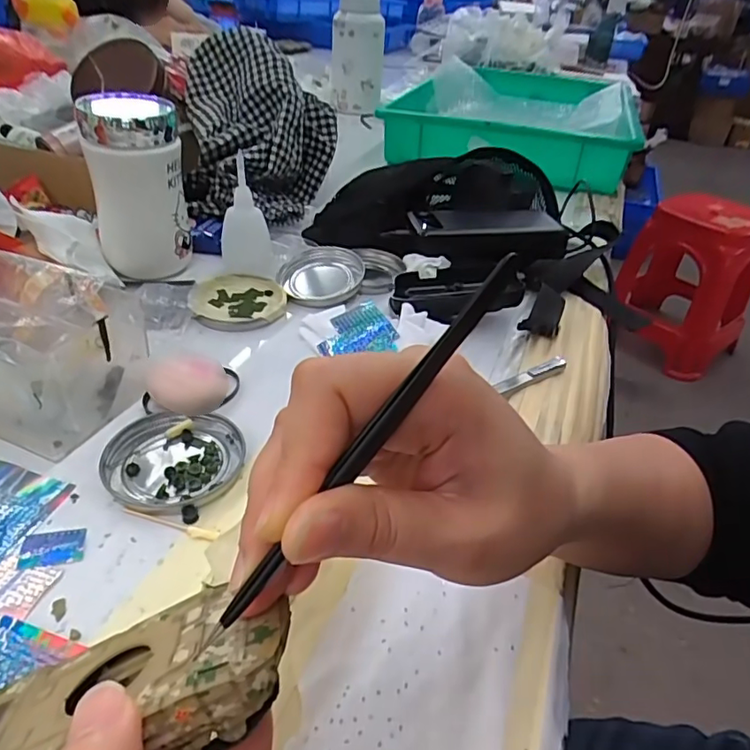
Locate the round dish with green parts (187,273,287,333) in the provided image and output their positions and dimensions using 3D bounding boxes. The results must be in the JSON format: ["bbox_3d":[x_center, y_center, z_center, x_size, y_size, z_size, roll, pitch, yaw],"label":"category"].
[{"bbox_3d":[-0.117,-0.064,0.486,0.078,0.012,0.080,4,37,-3],"label":"round dish with green parts"}]

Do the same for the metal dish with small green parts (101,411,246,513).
[{"bbox_3d":[-0.120,0.049,0.336,0.073,0.008,0.076,4,37,-3],"label":"metal dish with small green parts"}]

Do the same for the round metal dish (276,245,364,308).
[{"bbox_3d":[-0.049,-0.093,0.519,0.077,0.019,0.076,4,37,-3],"label":"round metal dish"}]

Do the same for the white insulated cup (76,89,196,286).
[{"bbox_3d":[-0.204,-0.162,0.489,0.073,0.137,0.068,-10,40,-20],"label":"white insulated cup"}]

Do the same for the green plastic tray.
[{"bbox_3d":[0.246,-0.448,0.987,0.355,0.091,0.573,14,38,10],"label":"green plastic tray"}]

